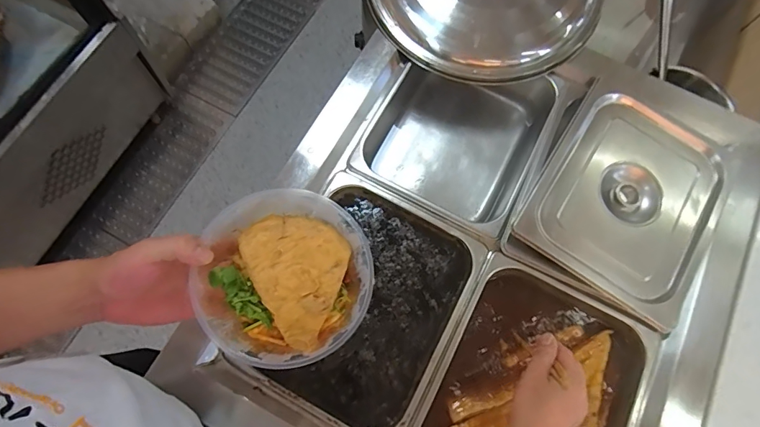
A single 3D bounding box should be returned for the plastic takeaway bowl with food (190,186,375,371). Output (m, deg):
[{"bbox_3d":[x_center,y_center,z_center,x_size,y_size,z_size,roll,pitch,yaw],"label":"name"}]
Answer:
[{"bbox_3d":[-0.090,0.064,0.412,0.162,0.061,0.156,0,71,-1],"label":"plastic takeaway bowl with food"}]

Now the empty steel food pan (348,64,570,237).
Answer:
[{"bbox_3d":[0.134,-0.132,0.732,0.258,0.099,0.303,28,73,8],"label":"empty steel food pan"}]

